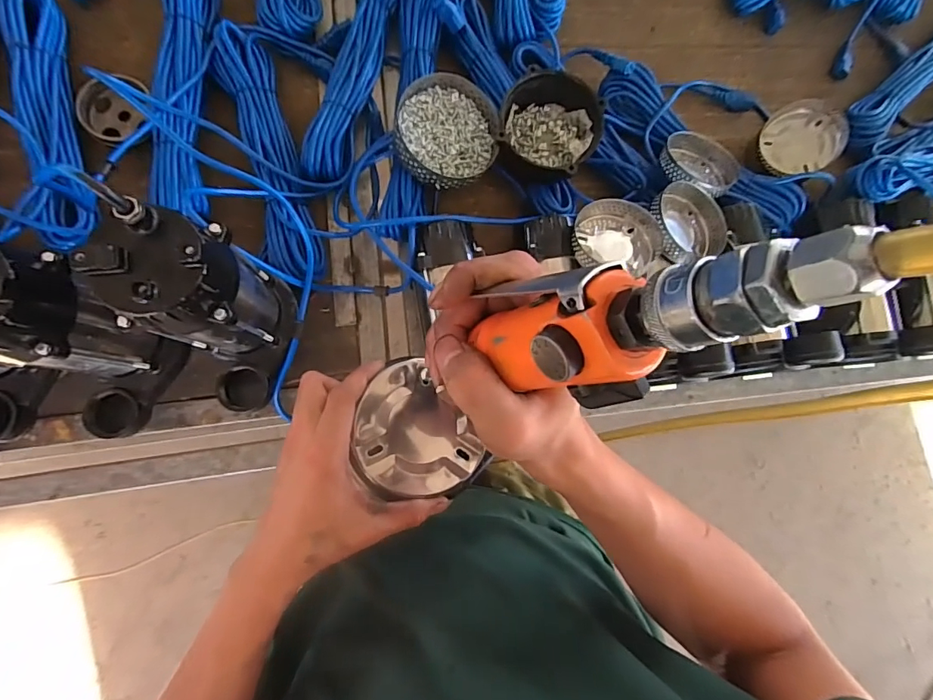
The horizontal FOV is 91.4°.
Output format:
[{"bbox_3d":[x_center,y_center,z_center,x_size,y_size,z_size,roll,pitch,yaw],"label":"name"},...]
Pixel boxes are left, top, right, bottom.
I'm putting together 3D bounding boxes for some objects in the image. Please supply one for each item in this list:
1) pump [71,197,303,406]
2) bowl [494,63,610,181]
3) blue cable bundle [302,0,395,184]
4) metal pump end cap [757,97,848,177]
[{"bbox_3d":[-0.235,-0.021,0.434,0.098,0.230,0.149,-7,85,-9],"label":"pump"},{"bbox_3d":[0.103,-0.283,0.594,0.122,0.077,0.114,1,84,-8],"label":"bowl"},{"bbox_3d":[-0.146,-0.379,0.602,0.058,0.028,0.334,13,82,-6],"label":"blue cable bundle"},{"bbox_3d":[0.497,-0.315,0.677,0.102,0.023,0.102,9,110,24],"label":"metal pump end cap"}]

